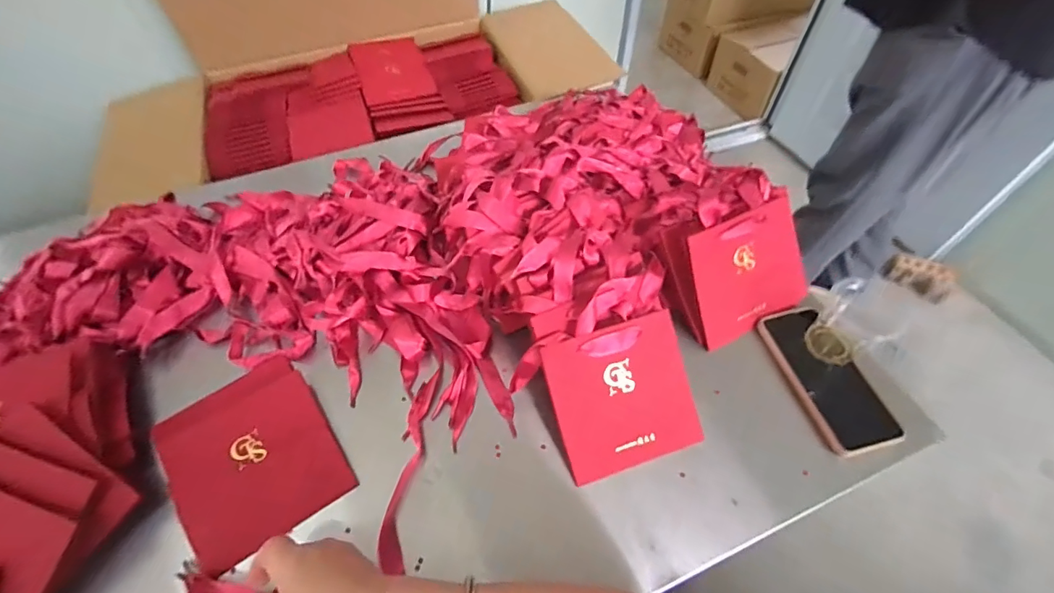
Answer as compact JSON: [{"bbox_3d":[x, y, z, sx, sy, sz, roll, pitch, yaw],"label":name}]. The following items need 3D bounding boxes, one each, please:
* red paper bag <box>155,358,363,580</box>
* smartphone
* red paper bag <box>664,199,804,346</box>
[{"bbox_3d":[-0.272,0.154,0.465,0.142,0.019,0.172,-31,59,-19],"label":"red paper bag"},{"bbox_3d":[0.324,0.086,0.512,0.074,0.017,0.163,-14,56,-5],"label":"smartphone"},{"bbox_3d":[0.246,-0.034,0.549,0.165,0.138,0.044,-23,20,-12],"label":"red paper bag"}]

